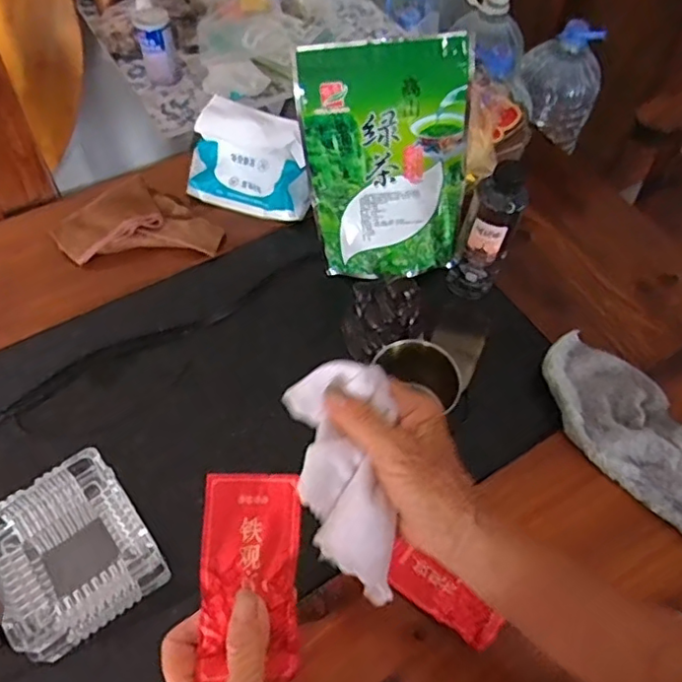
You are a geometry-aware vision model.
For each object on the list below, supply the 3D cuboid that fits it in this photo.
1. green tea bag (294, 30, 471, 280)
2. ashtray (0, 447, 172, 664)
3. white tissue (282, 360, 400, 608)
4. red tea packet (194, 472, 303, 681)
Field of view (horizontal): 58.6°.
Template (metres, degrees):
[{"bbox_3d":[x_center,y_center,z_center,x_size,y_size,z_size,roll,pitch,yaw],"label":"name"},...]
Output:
[{"bbox_3d":[0.050,-0.184,0.650,0.172,0.253,0.060,-4,43,4],"label":"green tea bag"},{"bbox_3d":[-0.233,0.183,0.528,0.125,0.060,0.126,-34,64,-22],"label":"ashtray"},{"bbox_3d":[0.006,0.083,0.367,0.060,0.028,0.138,-7,73,-6],"label":"white tissue"},{"bbox_3d":[-0.052,0.133,0.351,0.056,0.009,0.109,4,70,-10],"label":"red tea packet"}]

